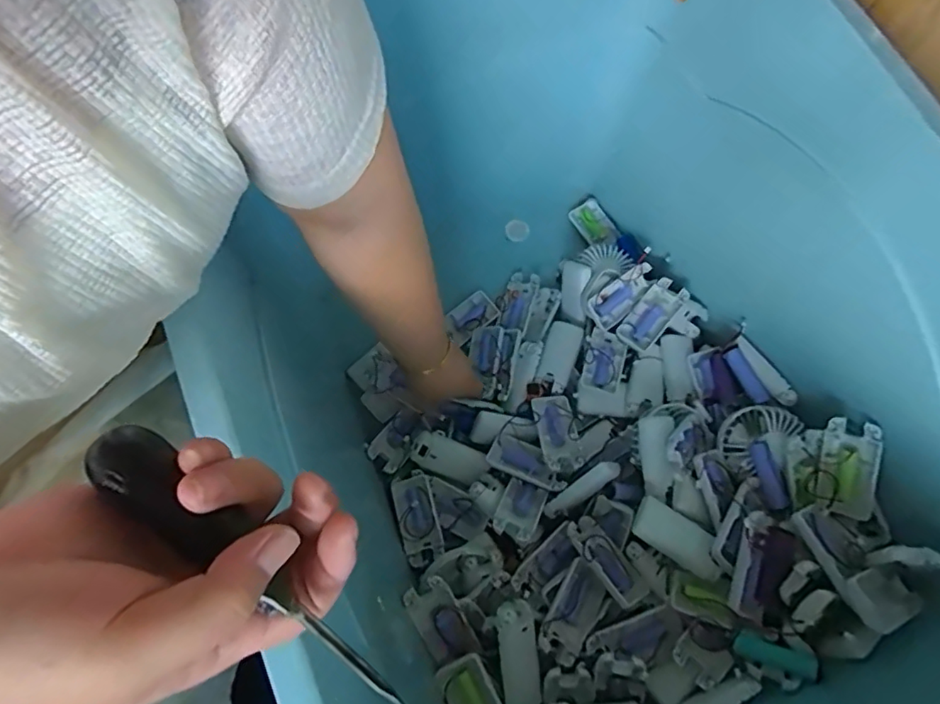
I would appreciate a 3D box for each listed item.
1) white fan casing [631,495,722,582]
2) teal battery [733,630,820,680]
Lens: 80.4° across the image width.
[{"bbox_3d":[0.204,0.182,0.542,0.089,0.015,0.041,34,77,9],"label":"white fan casing"},{"bbox_3d":[0.270,0.268,0.490,0.064,0.017,0.021,8,73,32],"label":"teal battery"}]

